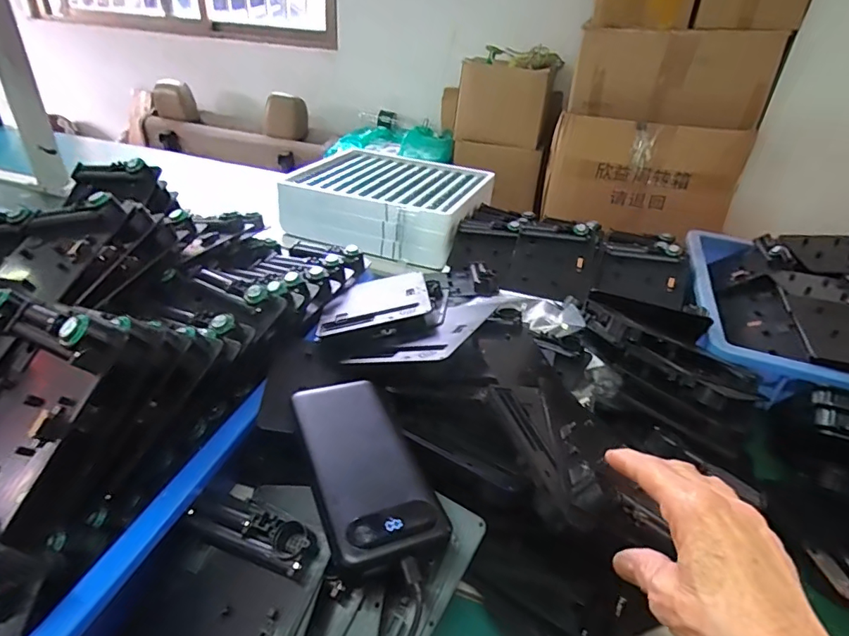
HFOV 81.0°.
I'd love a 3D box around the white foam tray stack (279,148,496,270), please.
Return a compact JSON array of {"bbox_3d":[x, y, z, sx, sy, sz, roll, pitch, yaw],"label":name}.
[{"bbox_3d":[-0.060,-0.222,0.939,0.332,0.087,0.324,14,33,16],"label":"white foam tray stack"}]

